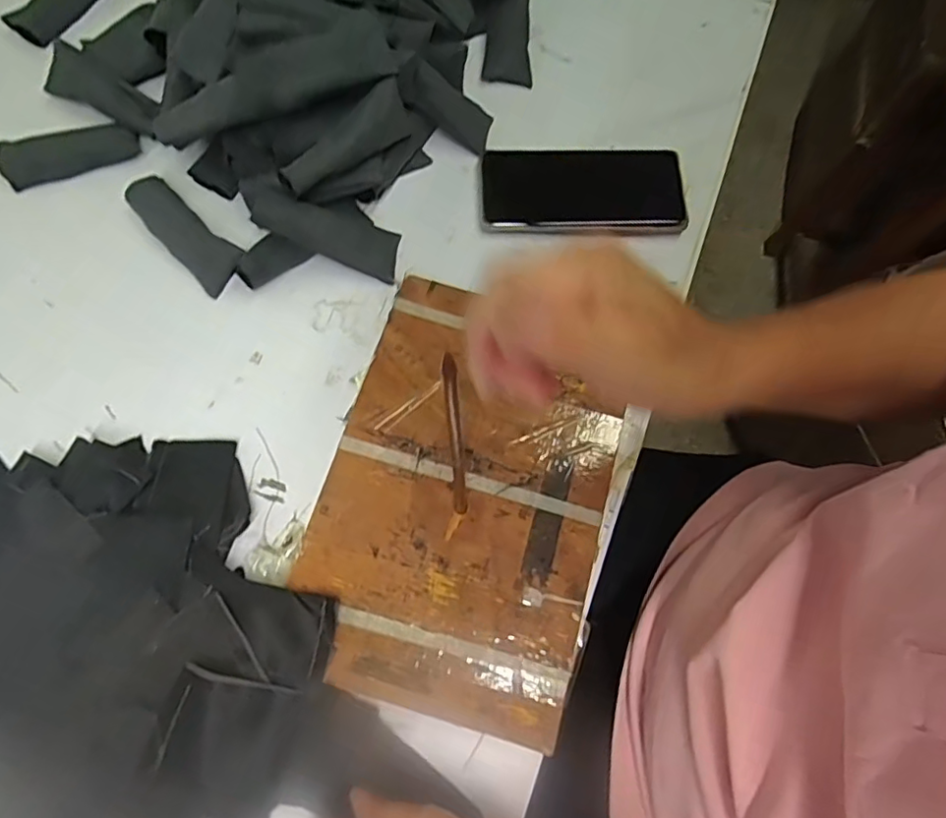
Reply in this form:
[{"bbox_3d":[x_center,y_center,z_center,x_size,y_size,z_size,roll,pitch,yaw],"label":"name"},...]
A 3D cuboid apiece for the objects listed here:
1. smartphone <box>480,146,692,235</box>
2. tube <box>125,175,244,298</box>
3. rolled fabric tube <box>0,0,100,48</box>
[{"bbox_3d":[0.086,-0.172,0.457,0.157,0.008,0.077,-1,71,-2],"label":"smartphone"},{"bbox_3d":[-0.211,-0.131,0.426,0.107,0.015,0.034,43,75,12],"label":"tube"},{"bbox_3d":[-0.350,-0.355,0.503,0.046,0.016,0.105,25,72,7],"label":"rolled fabric tube"}]

